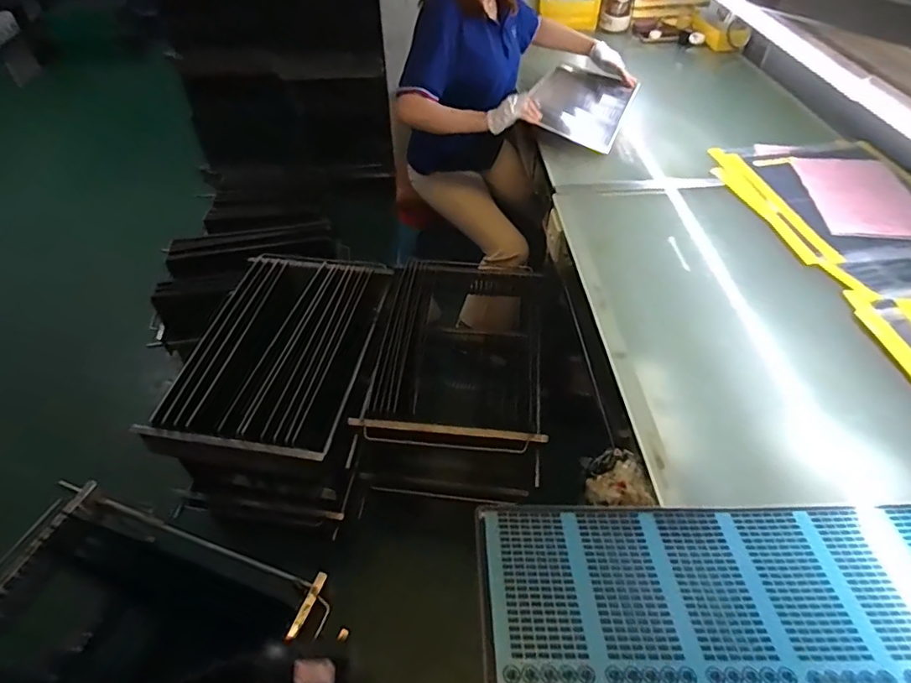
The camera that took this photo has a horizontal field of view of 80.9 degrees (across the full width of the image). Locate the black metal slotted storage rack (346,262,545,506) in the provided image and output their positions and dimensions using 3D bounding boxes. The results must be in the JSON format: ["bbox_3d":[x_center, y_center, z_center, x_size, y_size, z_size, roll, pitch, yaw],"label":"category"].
[{"bbox_3d":[0.000,0.066,1.357,0.453,0.376,0.561,4,47,5],"label":"black metal slotted storage rack"}]

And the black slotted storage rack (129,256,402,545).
[{"bbox_3d":[-0.413,0.104,1.380,0.439,0.358,0.599,5,47,5],"label":"black slotted storage rack"}]

